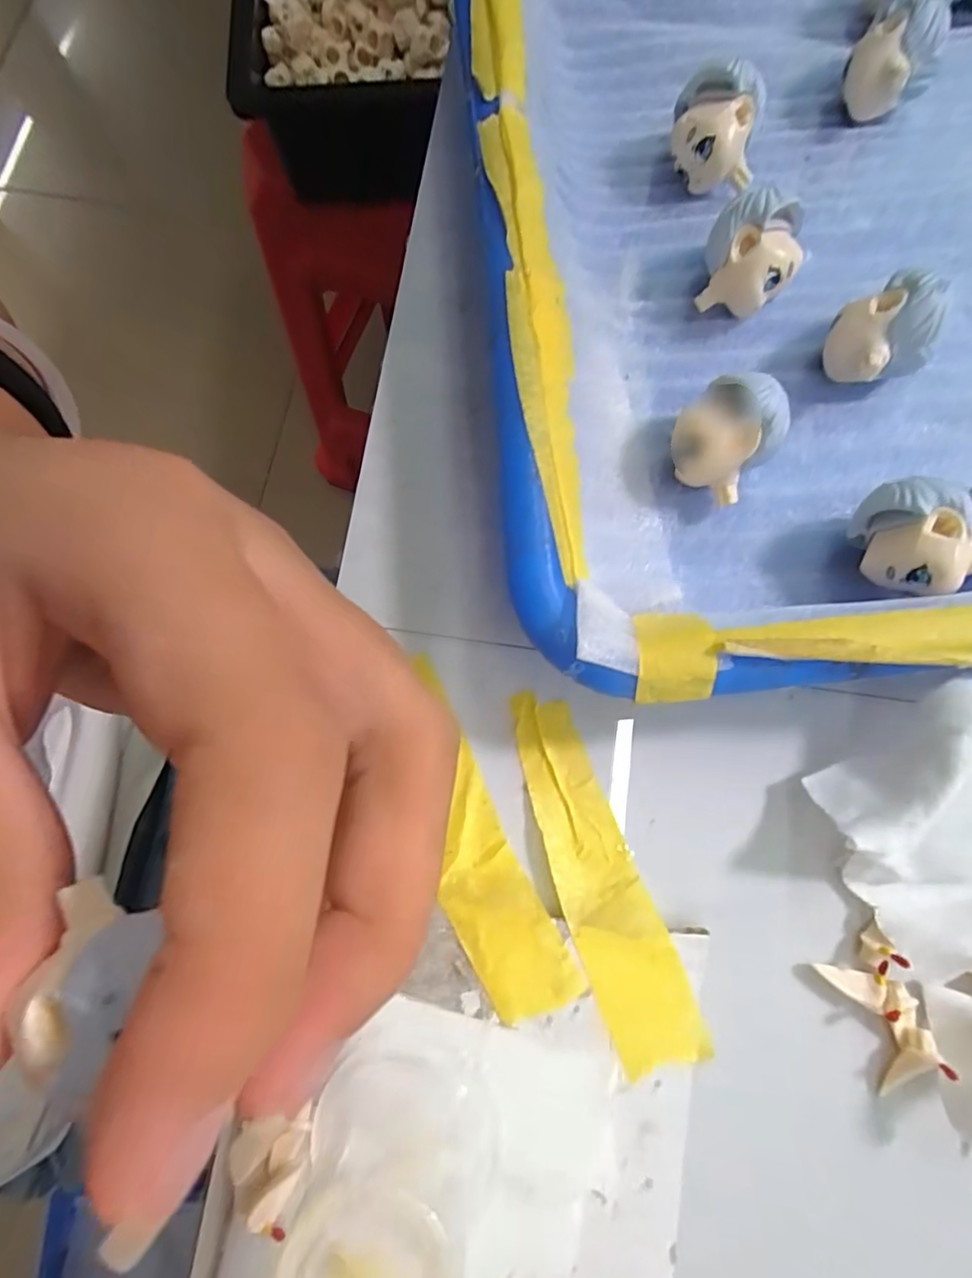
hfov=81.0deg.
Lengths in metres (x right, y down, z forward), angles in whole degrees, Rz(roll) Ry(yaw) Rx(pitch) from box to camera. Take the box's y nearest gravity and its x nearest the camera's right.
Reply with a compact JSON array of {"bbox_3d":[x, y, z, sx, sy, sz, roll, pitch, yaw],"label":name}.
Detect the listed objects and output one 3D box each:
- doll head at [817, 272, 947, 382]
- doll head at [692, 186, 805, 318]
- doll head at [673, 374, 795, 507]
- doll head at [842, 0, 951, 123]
[{"bbox_3d":[0.098,-0.075,0.143,0.021,0.024,0.018,-12,78,-1],"label":"doll head"},{"bbox_3d":[0.070,-0.100,0.149,0.021,0.023,0.020,14,78,4],"label":"doll head"},{"bbox_3d":[0.058,-0.049,0.139,0.022,0.023,0.020,36,81,9],"label":"doll head"},{"bbox_3d":[0.116,-0.164,0.161,0.022,0.023,0.020,31,80,8],"label":"doll head"}]

